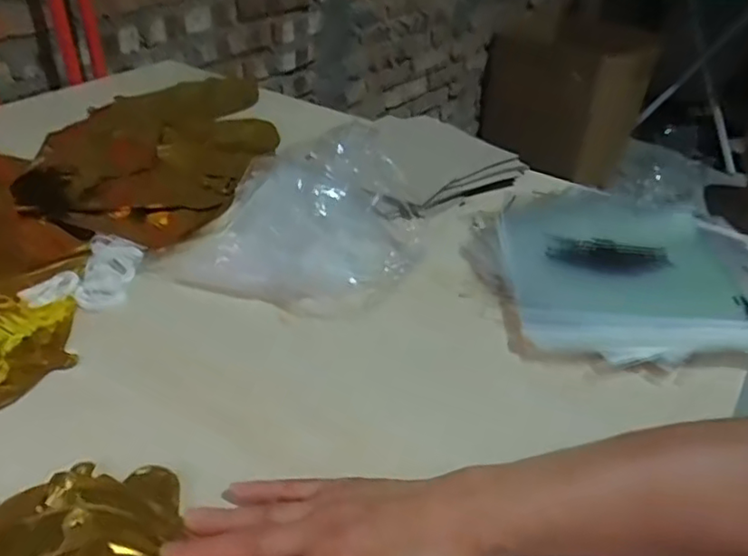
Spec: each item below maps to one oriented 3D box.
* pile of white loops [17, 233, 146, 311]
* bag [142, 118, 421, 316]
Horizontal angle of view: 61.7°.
[{"bbox_3d":[-0.253,-0.005,0.566,0.073,0.010,0.104,12,37,14],"label":"pile of white loops"},{"bbox_3d":[-0.066,-0.073,0.607,0.225,0.091,0.208,11,36,14],"label":"bag"}]

